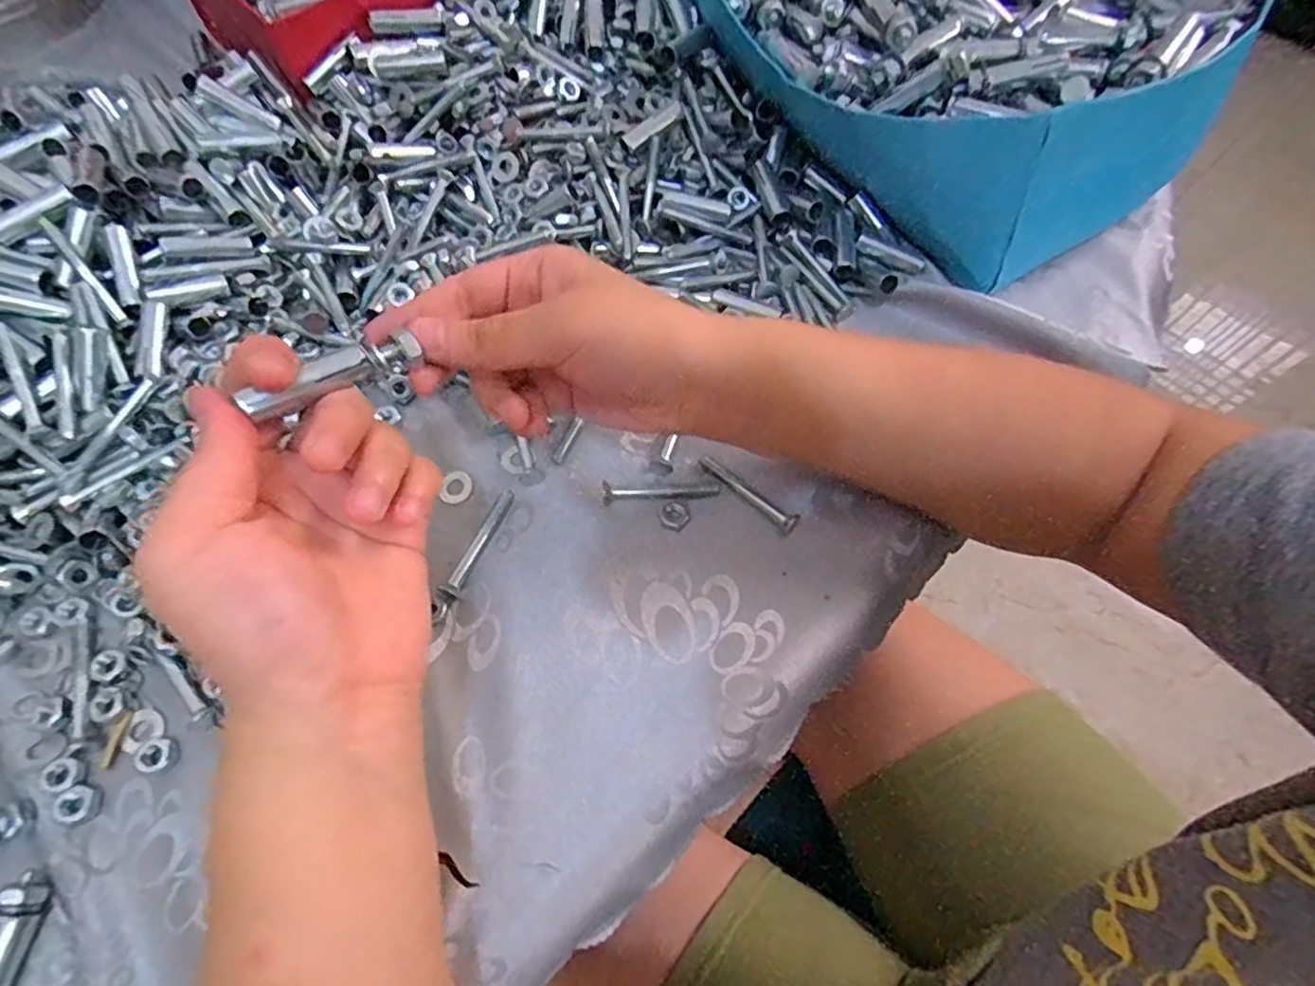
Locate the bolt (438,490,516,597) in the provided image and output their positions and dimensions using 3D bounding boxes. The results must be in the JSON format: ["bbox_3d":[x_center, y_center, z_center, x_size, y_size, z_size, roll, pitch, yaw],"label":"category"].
[{"bbox_3d":[-0.081,0.021,0.290,0.008,0.008,0.055,20,66,8],"label":"bolt"}]

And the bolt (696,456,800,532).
[{"bbox_3d":[0.042,-0.001,0.302,0.055,0.007,0.007,40,71,16],"label":"bolt"}]

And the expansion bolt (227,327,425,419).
[{"bbox_3d":[-0.102,-0.038,0.202,0.050,0.009,0.011,-33,70,-24],"label":"expansion bolt"}]

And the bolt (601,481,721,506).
[{"bbox_3d":[0.002,-0.002,0.301,0.055,0.008,0.009,-5,65,-3],"label":"bolt"}]

